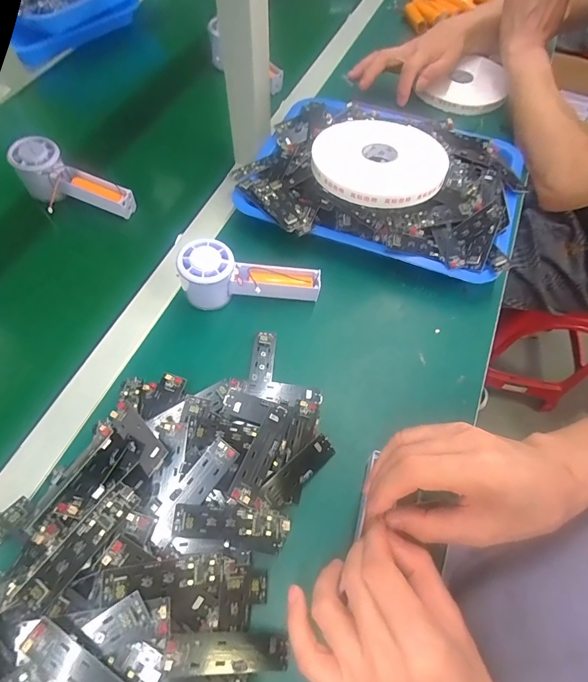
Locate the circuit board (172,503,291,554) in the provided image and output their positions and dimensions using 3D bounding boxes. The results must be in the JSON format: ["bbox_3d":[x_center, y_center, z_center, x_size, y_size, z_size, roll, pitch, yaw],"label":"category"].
[{"bbox_3d":[-0.048,0.145,0.309,0.090,0.009,0.030,14,61,-13],"label":"circuit board"}]

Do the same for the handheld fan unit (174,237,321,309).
[{"bbox_3d":[-0.046,-0.074,0.422,0.145,0.051,0.058,-4,62,-4],"label":"handheld fan unit"}]

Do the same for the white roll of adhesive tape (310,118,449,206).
[{"bbox_3d":[0.096,-0.205,0.445,0.147,0.014,0.141,1,61,-1],"label":"white roll of adhesive tape"}]

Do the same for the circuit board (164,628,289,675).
[{"bbox_3d":[-0.047,0.223,0.282,0.090,0.004,0.024,16,36,-20],"label":"circuit board"}]

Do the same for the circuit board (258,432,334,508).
[{"bbox_3d":[0.005,0.115,0.349,0.074,0.005,0.023,-37,87,-23],"label":"circuit board"}]

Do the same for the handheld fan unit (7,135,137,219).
[{"bbox_3d":[-0.279,-0.199,0.499,0.157,0.062,0.054,22,62,-4],"label":"handheld fan unit"}]

